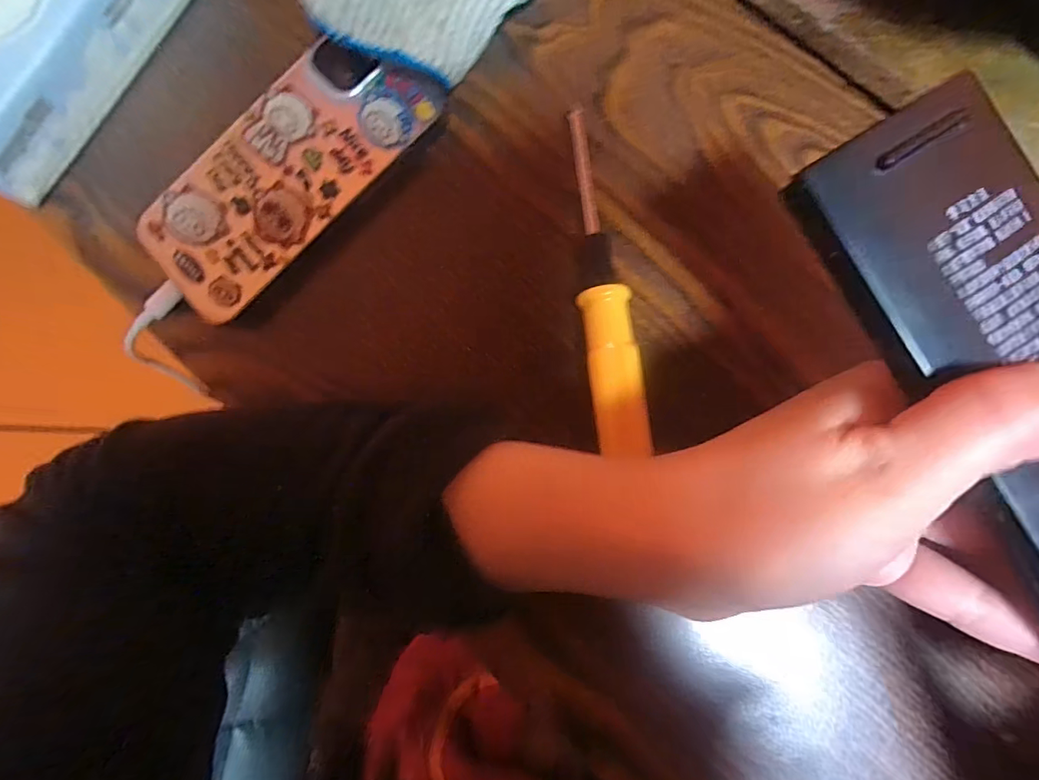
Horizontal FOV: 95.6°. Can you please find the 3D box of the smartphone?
[{"bbox_3d":[-0.104,-0.098,0.212,0.067,0.015,0.137,44,91,8],"label":"smartphone"}]

